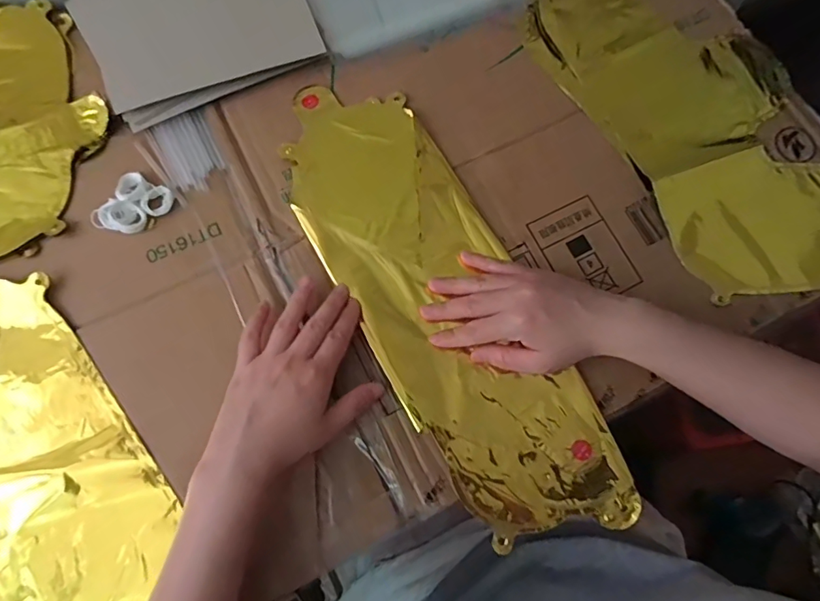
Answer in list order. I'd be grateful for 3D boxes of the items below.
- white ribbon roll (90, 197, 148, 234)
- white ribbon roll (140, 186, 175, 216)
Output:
[{"bbox_3d":[-0.243,-0.071,0.407,0.043,0.007,0.027,14,75,2],"label":"white ribbon roll"},{"bbox_3d":[-0.213,-0.084,0.411,0.025,0.008,0.022,-34,79,-10],"label":"white ribbon roll"}]

